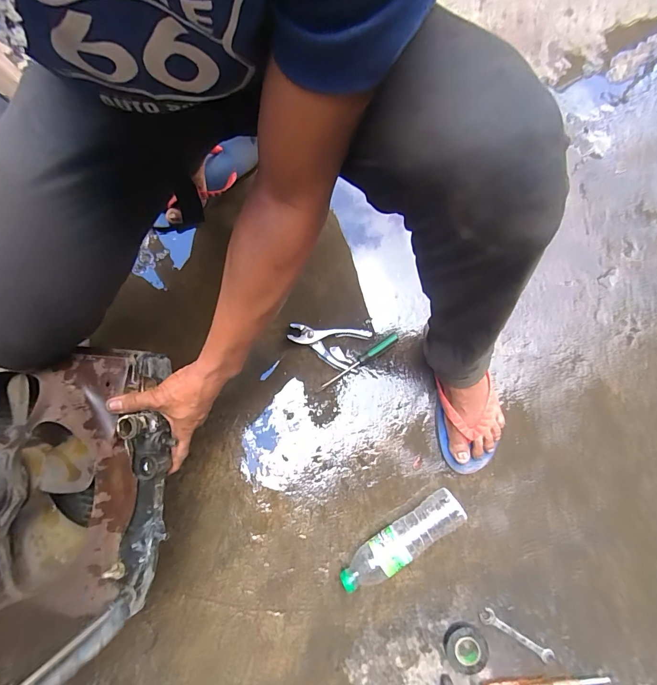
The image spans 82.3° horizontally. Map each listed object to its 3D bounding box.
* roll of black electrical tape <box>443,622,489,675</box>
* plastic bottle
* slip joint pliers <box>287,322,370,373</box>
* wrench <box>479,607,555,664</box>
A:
[{"bbox_3d":[0.216,0.482,0.589,0.062,0.015,0.070,-22,79,-4],"label":"roll of black electrical tape"},{"bbox_3d":[0.117,0.321,0.609,0.218,0.060,0.059,-36,81,-6],"label":"plastic bottle"},{"bbox_3d":[-0.002,-0.004,0.685,0.140,0.005,0.080,19,79,4],"label":"slip joint pliers"},{"bbox_3d":[0.302,0.468,0.599,0.125,0.004,0.022,30,80,6],"label":"wrench"}]

